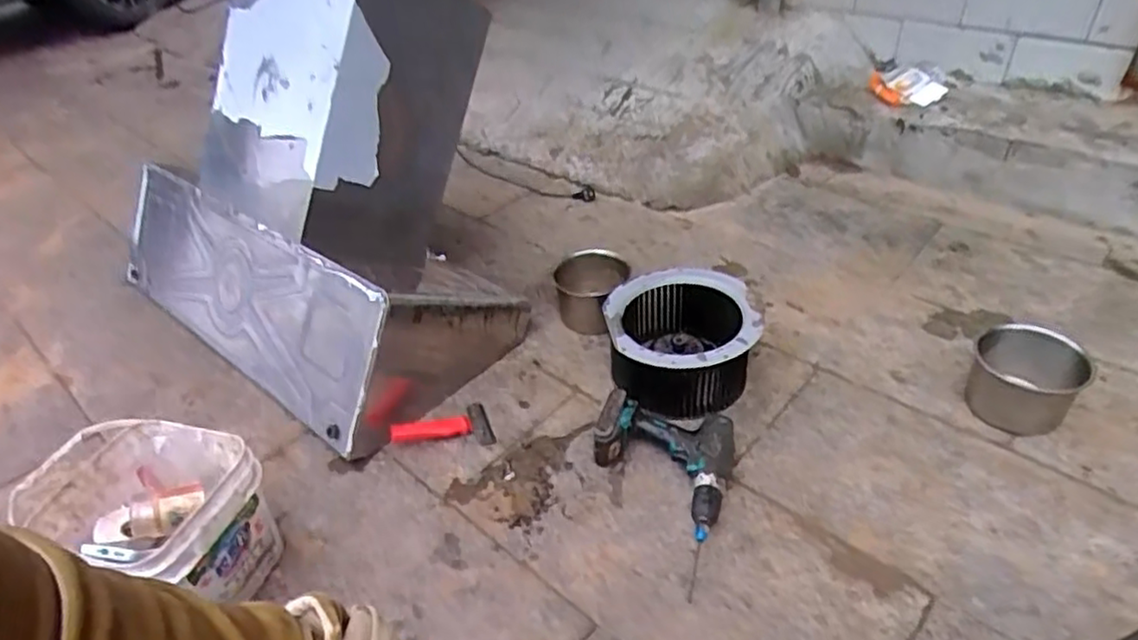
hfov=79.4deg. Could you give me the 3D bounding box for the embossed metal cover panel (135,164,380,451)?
[{"bbox_3d":[-0.648,-0.066,1.311,0.909,0.274,0.020,24,10,36],"label":"embossed metal cover panel"}]

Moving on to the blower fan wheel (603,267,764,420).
[{"bbox_3d":[0.185,0.024,1.158,0.242,0.149,0.238,-3,37,3],"label":"blower fan wheel"}]

